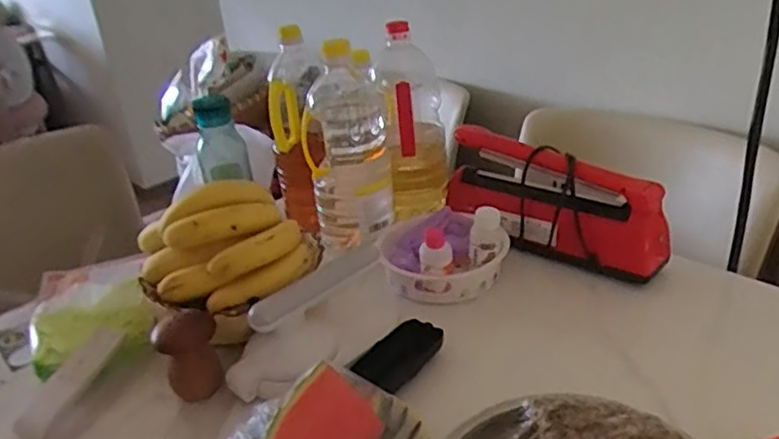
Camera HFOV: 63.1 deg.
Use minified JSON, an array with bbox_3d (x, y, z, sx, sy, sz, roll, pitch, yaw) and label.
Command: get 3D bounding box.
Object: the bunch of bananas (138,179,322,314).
[{"bbox_3d":[-0.175,0.027,0.715,0.183,0.099,0.132,-25,32,-31],"label":"bunch of bananas"}]

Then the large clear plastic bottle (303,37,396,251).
[{"bbox_3d":[-0.054,-0.090,0.811,0.106,0.248,0.139,-9,27,-6],"label":"large clear plastic bottle"}]

